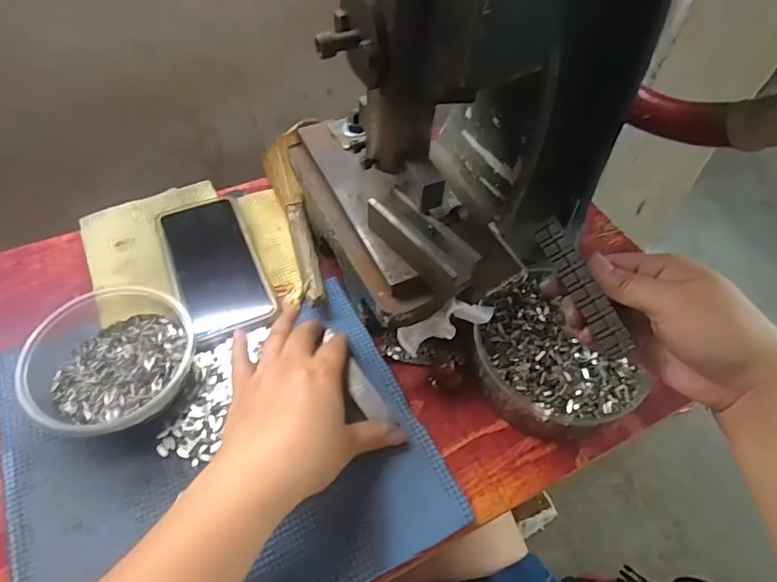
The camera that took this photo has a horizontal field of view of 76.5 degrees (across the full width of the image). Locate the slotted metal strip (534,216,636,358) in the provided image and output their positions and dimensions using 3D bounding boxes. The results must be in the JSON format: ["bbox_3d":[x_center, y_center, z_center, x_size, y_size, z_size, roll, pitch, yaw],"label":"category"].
[{"bbox_3d":[0.126,-0.003,0.319,0.018,0.006,0.096,-30,76,20],"label":"slotted metal strip"}]

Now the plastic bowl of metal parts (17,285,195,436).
[{"bbox_3d":[-0.198,0.051,0.356,0.107,0.056,0.107,2,54,-2],"label":"plastic bowl of metal parts"}]

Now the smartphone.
[{"bbox_3d":[-0.155,-0.026,0.439,0.072,0.012,0.151,-21,58,-17],"label":"smartphone"}]

